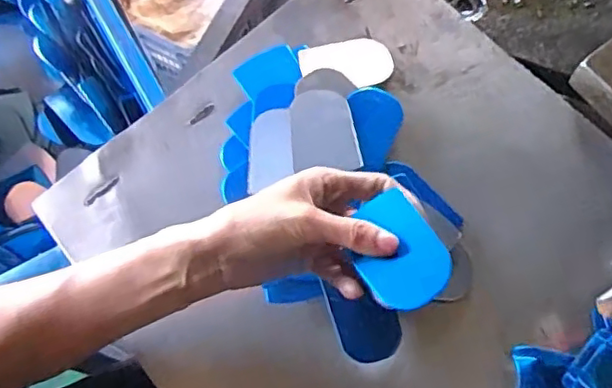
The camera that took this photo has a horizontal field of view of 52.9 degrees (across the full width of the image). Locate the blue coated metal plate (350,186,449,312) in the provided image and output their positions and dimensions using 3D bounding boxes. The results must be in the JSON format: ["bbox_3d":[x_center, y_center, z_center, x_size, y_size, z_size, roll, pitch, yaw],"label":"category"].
[{"bbox_3d":[0.048,0.031,0.336,0.045,0.004,0.066,-36,56,3],"label":"blue coated metal plate"}]

